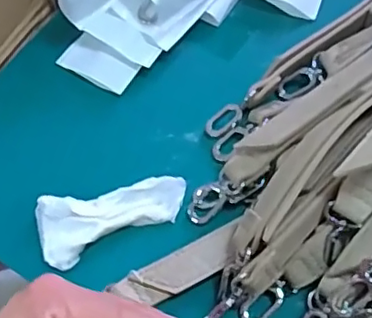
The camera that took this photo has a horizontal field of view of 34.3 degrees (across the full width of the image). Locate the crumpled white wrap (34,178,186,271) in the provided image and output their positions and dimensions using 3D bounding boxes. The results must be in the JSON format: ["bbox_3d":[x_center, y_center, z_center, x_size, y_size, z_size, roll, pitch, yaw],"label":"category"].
[{"bbox_3d":[-0.047,0.039,0.392,0.097,0.009,0.045,-13,62,-6],"label":"crumpled white wrap"}]

